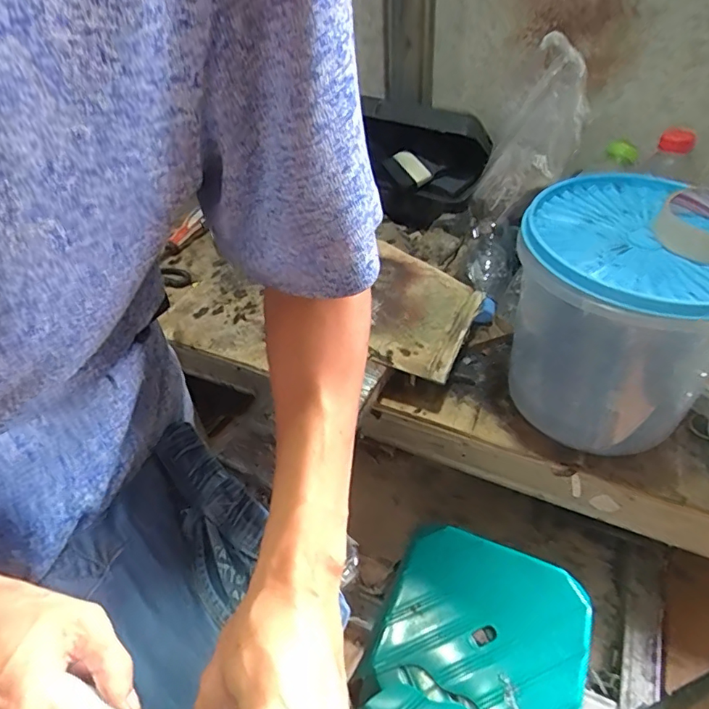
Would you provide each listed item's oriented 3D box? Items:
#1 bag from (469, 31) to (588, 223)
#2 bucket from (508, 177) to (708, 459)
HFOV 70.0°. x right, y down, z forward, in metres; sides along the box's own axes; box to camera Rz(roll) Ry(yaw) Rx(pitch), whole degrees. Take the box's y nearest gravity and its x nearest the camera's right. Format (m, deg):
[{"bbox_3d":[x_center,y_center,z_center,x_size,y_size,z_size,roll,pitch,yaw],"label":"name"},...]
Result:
[{"bbox_3d":[0.233,-0.284,0.670,0.077,0.226,0.120,16,44,-12],"label":"bag"},{"bbox_3d":[0.245,-0.027,0.473,0.187,0.219,0.183,-2,44,2],"label":"bucket"}]

